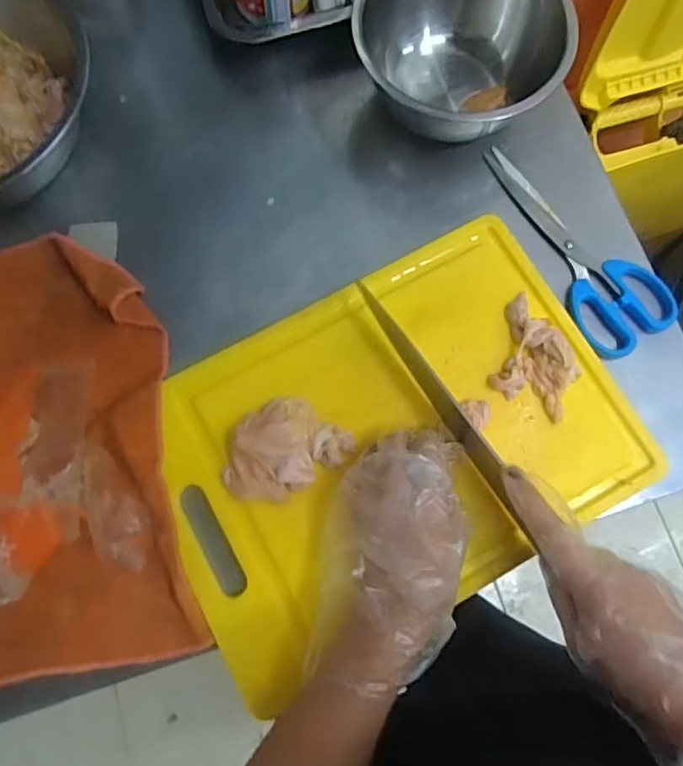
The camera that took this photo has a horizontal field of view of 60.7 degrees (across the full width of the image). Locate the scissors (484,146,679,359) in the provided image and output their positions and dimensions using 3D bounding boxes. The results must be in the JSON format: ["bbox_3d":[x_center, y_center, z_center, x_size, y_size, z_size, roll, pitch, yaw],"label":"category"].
[{"bbox_3d":[0.190,-0.118,0.487,0.074,0.011,0.202,-31,79,-9],"label":"scissors"}]

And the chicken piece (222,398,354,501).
[{"bbox_3d":[-0.042,0.052,0.419,0.071,0.029,0.080,35,77,7],"label":"chicken piece"}]

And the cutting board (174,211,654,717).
[{"bbox_3d":[0.037,0.040,0.431,0.344,0.023,0.238,-28,77,-9],"label":"cutting board"}]

